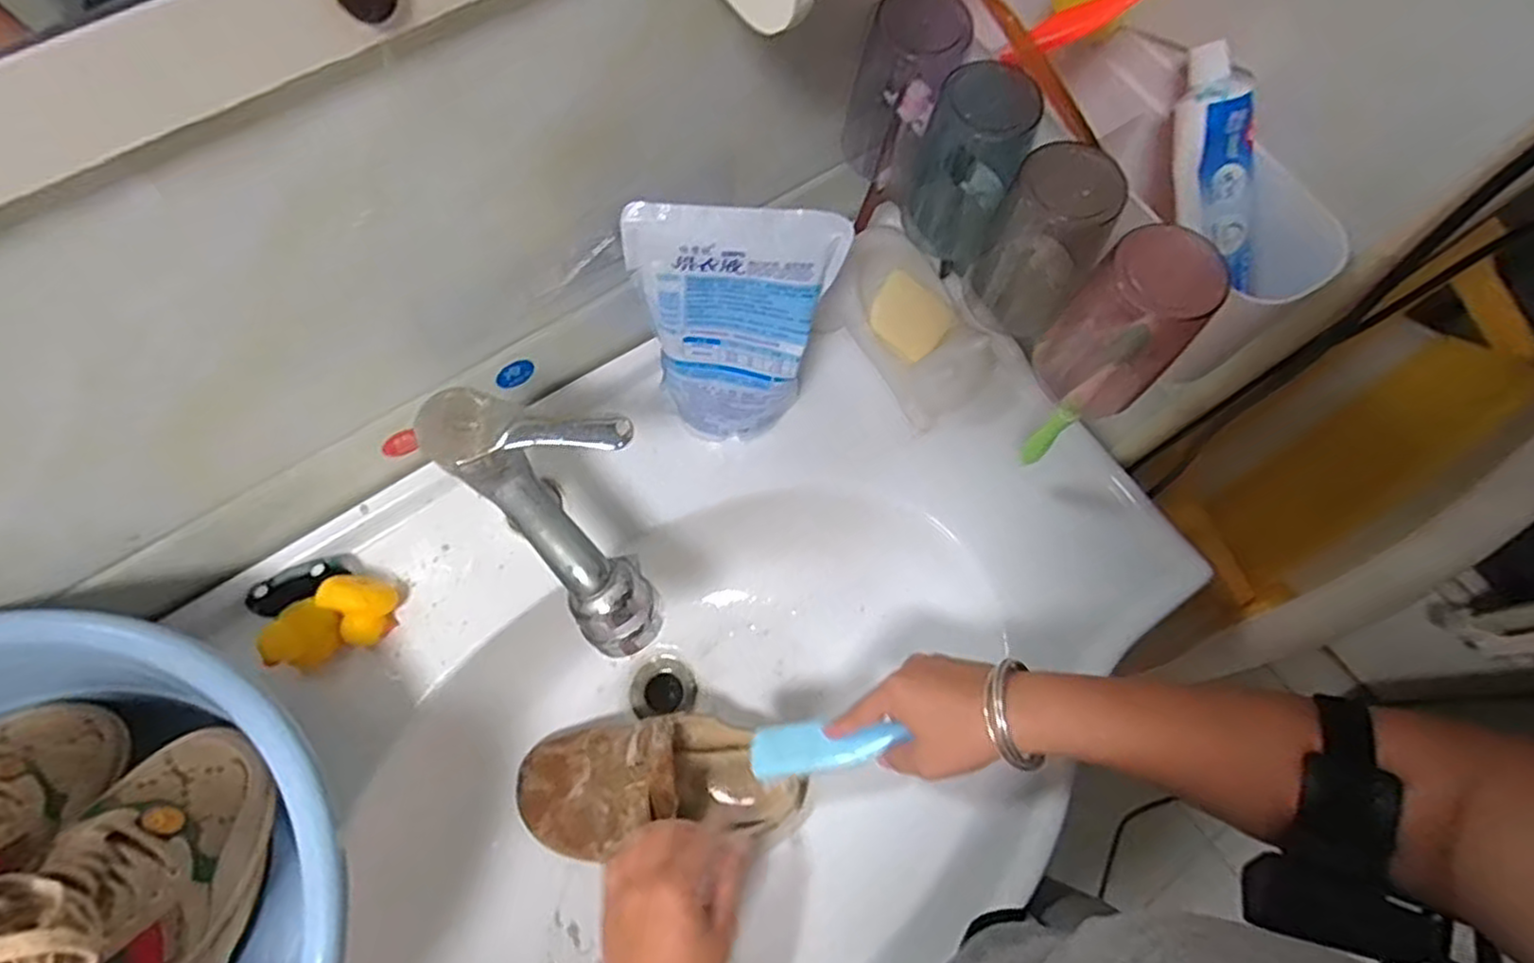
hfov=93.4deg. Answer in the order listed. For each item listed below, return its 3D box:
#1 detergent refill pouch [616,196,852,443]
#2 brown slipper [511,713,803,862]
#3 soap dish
[{"bbox_3d":[-0.020,-0.098,0.487,0.126,0.188,0.060,-1,70,-3],"label":"detergent refill pouch"},{"bbox_3d":[-0.088,0.241,0.584,0.225,0.083,0.097,-3,70,3],"label":"brown slipper"},{"bbox_3d":[0.118,-0.125,0.575,0.084,0.033,0.155,-37,104,-3],"label":"soap dish"}]

